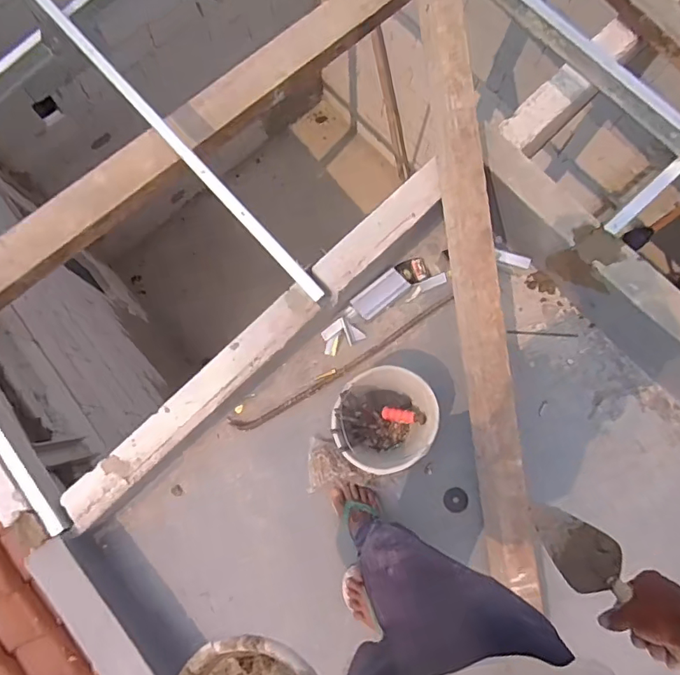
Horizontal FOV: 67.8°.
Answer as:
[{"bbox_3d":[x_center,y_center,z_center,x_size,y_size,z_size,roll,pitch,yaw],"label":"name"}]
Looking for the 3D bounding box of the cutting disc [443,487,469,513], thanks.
[{"bbox_3d":[0.297,0.417,1.297,0.062,0.006,0.061,0,76,-1],"label":"cutting disc"}]

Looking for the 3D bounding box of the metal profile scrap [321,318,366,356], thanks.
[{"bbox_3d":[0.003,-0.006,1.373,0.114,0.024,0.075,-32,79,-8],"label":"metal profile scrap"}]

